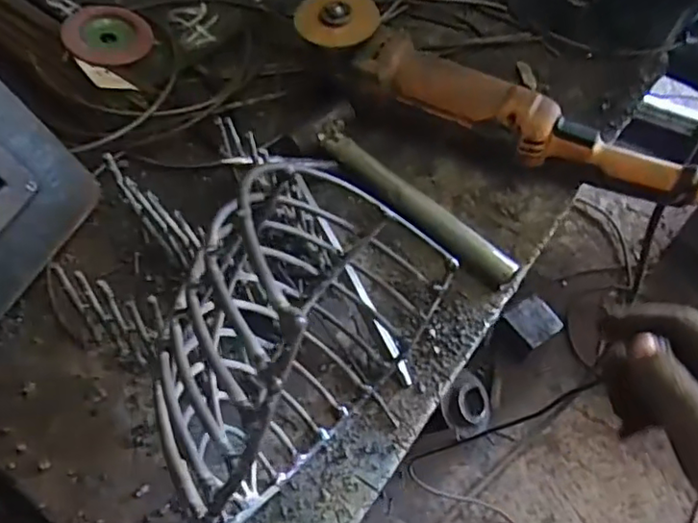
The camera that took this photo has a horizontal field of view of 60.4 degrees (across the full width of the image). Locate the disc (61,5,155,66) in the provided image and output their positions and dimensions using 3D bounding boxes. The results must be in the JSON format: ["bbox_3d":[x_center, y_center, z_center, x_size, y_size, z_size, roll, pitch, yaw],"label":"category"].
[{"bbox_3d":[-0.244,-0.229,0.606,0.084,0.005,0.077,7,65,-15],"label":"disc"}]

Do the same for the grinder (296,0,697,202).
[{"bbox_3d":[0.127,-0.145,0.526,0.374,0.068,0.069,24,63,13],"label":"grinder"}]

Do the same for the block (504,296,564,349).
[{"bbox_3d":[0.419,0.131,1.354,0.093,0.027,0.103,-30,64,-15],"label":"block"}]

